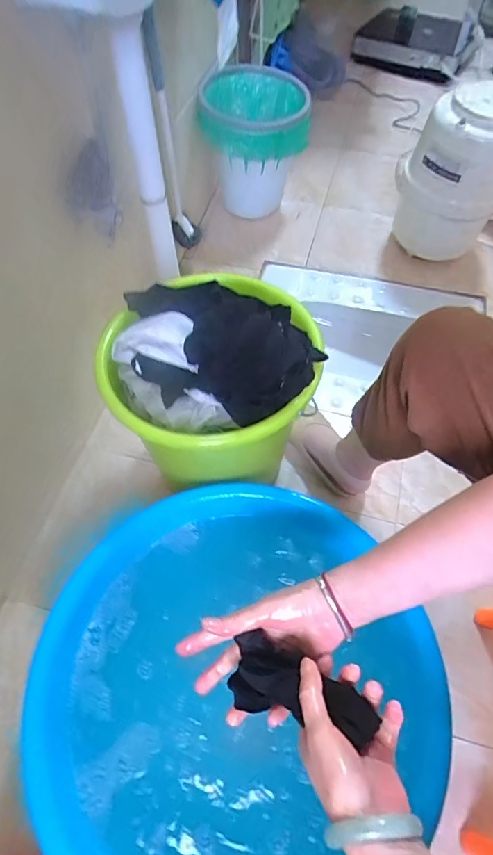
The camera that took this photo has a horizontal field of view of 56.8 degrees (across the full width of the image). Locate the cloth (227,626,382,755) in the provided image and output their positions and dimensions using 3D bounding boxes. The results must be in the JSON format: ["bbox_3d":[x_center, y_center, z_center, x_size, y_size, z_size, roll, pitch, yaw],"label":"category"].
[{"bbox_3d":[0.047,0.231,0.403,0.130,0.031,0.059,7,59,29],"label":"cloth"}]

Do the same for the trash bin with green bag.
[{"bbox_3d":[0.021,-0.701,1.158,0.261,0.285,0.247,-5,61,-1],"label":"trash bin with green bag"}]

